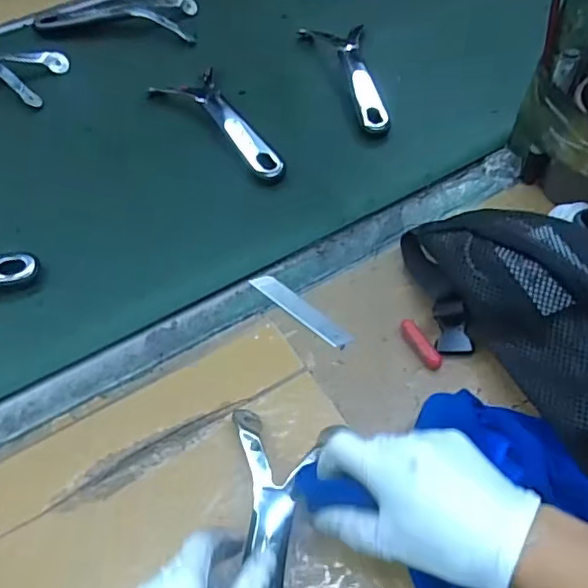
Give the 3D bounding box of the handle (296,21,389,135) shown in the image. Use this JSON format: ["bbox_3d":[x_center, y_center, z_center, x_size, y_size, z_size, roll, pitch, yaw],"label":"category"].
[{"bbox_3d":[0.066,-0.255,0.667,0.075,0.023,0.191,-10,55,-8],"label":"handle"}]

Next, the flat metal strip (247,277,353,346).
[{"bbox_3d":[0.005,0.014,0.500,0.103,0.004,0.019,38,56,21],"label":"flat metal strip"}]

